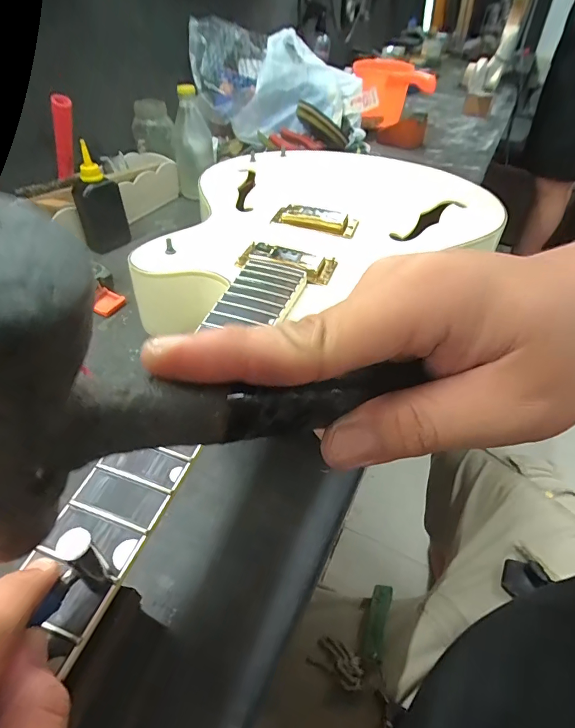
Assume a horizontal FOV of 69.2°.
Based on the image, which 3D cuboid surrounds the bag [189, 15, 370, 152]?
[{"bbox_3d":[-0.007,-0.599,0.890,0.357,0.187,0.208,5,44,2],"label":"bag"}]

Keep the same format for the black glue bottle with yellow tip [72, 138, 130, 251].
[{"bbox_3d":[-0.267,-0.228,0.589,0.060,0.130,0.030,-33,54,-29],"label":"black glue bottle with yellow tip"}]

